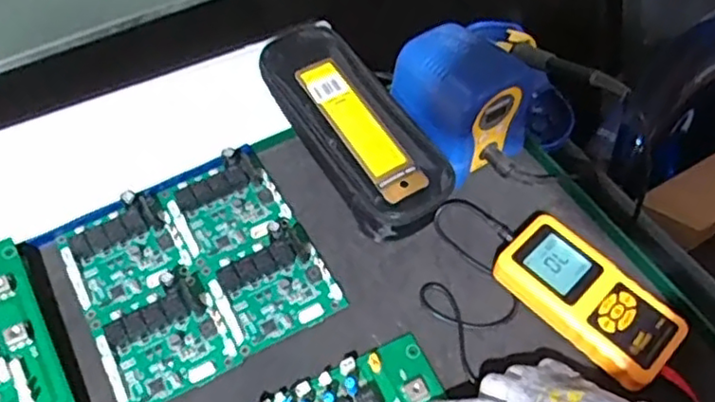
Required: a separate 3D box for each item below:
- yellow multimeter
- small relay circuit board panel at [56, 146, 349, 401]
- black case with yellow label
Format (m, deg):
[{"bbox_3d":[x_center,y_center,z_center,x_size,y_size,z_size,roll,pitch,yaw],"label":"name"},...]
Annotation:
[{"bbox_3d":[0.183,0.074,0.515,0.142,0.023,0.074,40,66,23],"label":"yellow multimeter"},{"bbox_3d":[-0.135,0.053,0.541,0.187,0.023,0.182,-26,61,-15],"label":"small relay circuit board panel"},{"bbox_3d":[-0.005,-0.068,0.597,0.097,0.044,0.231,-29,61,-16],"label":"black case with yellow label"}]

